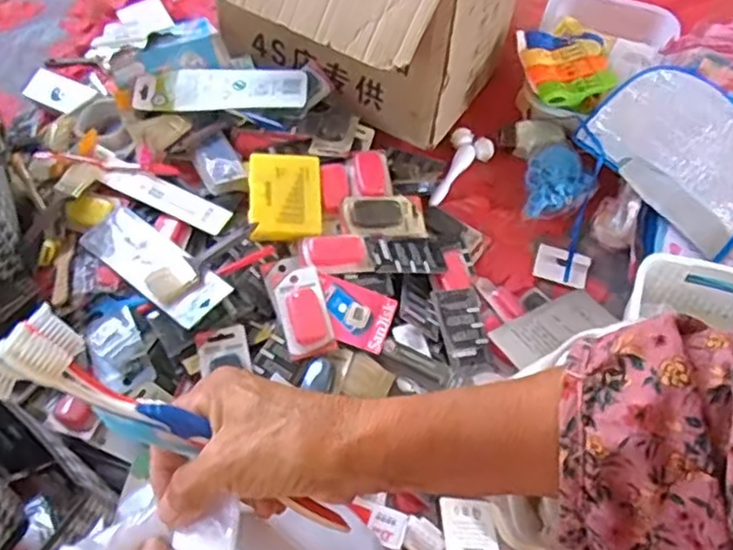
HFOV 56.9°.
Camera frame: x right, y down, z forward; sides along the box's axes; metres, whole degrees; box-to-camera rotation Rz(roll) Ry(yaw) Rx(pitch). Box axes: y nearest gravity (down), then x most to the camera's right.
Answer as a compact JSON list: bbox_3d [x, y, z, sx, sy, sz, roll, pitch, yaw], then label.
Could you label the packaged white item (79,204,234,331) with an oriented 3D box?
[{"bbox_3d":[-0.258,-0.015,0.817,0.223,0.020,0.073,32,66,30],"label":"packaged white item"}]

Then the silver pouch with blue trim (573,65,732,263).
[{"bbox_3d":[0.448,-0.177,0.931,0.207,0.035,0.256,-39,69,-19],"label":"silver pouch with blue trim"}]

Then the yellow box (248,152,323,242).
[{"bbox_3d":[-0.104,-0.104,0.868,0.091,0.023,0.117,-4,62,-3],"label":"yellow box"}]

